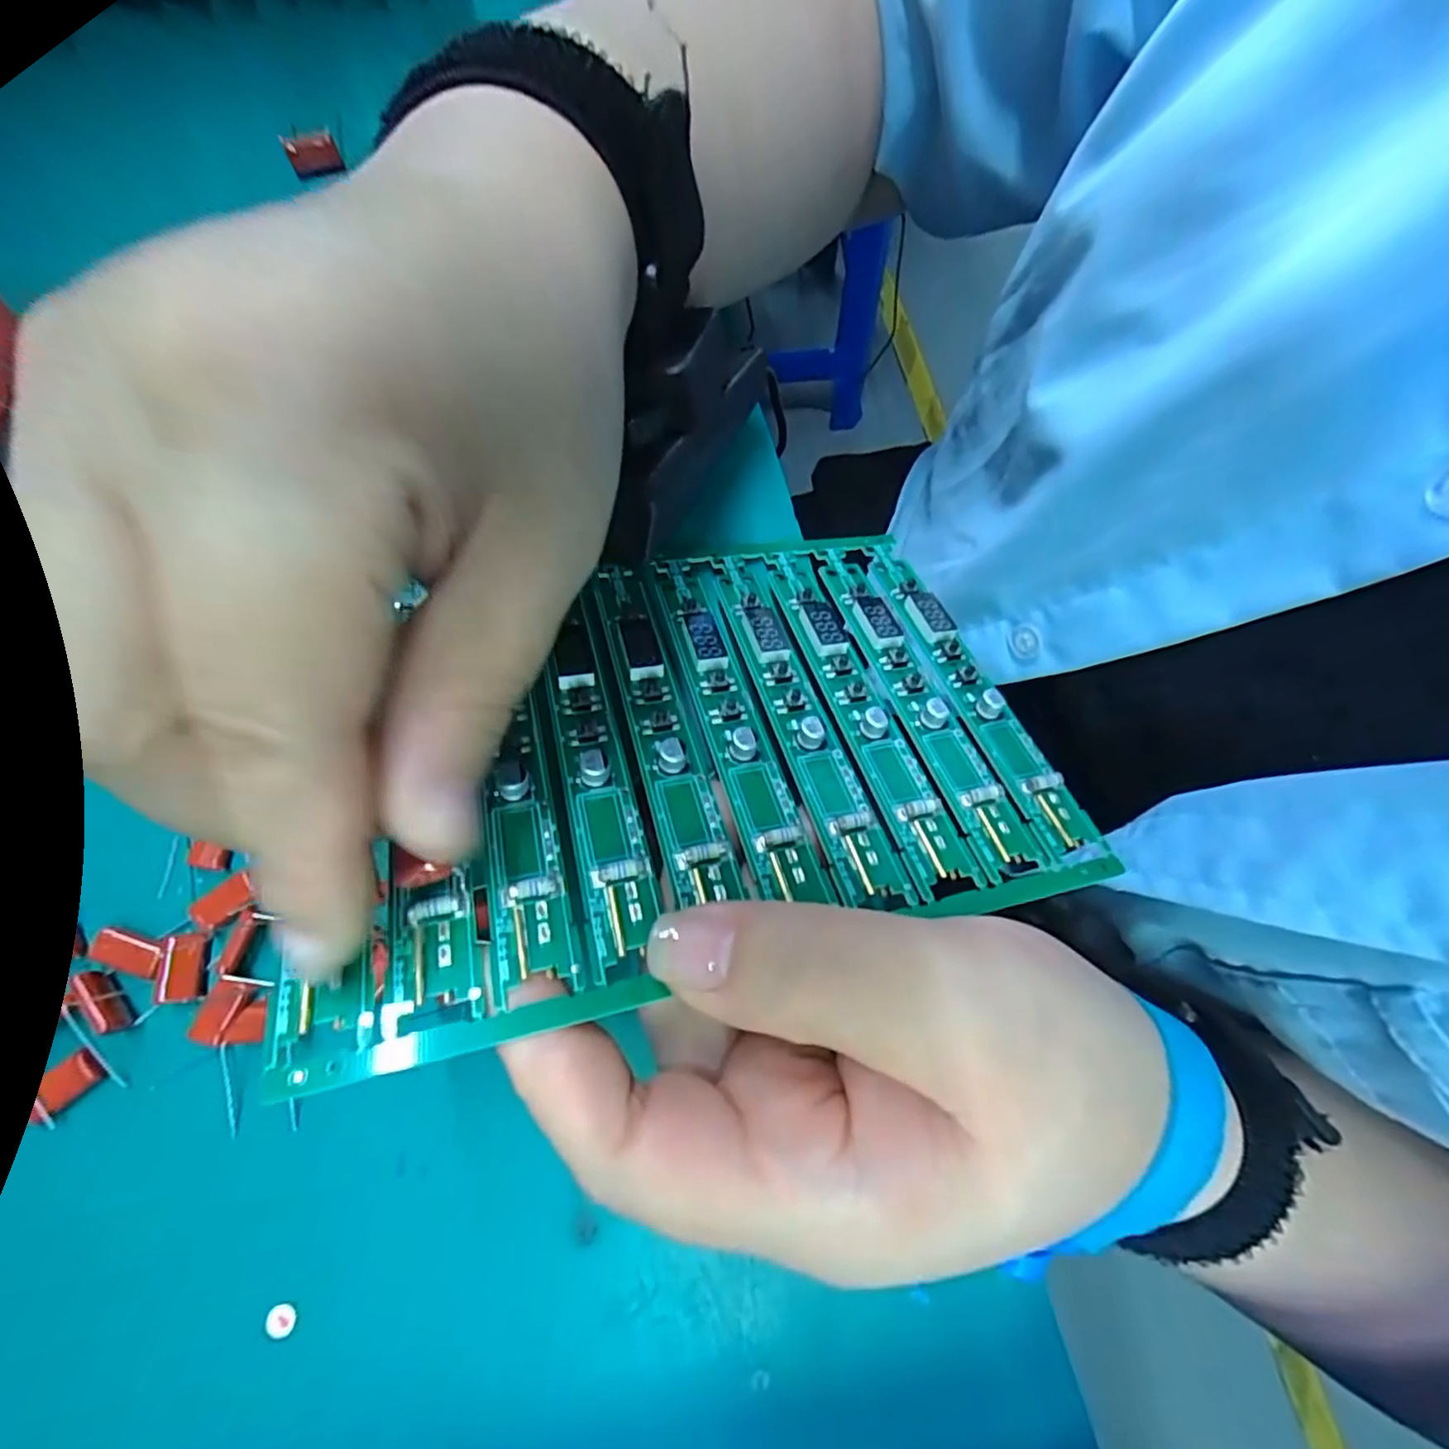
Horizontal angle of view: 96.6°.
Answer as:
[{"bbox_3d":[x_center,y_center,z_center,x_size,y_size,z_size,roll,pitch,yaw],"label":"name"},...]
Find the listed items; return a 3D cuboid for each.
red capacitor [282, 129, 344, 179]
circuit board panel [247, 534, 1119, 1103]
[{"bbox_3d":[-0.137,-0.190,0.215,0.015,0.010,0.007,-24,79,-6],"label":"red capacitor"},{"bbox_3d":[-0.006,-0.001,0.151,0.159,0.005,0.114,-9,56,-16],"label":"circuit board panel"}]

